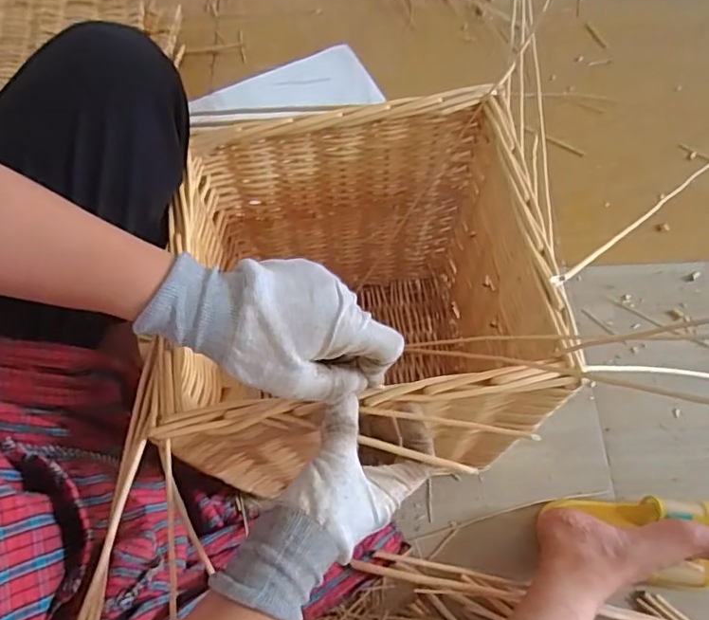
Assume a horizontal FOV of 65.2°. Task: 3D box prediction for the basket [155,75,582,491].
[{"bbox_3d":[0.008,0.015,0.628,0.317,0.361,0.323,-2,67,1],"label":"basket"}]

